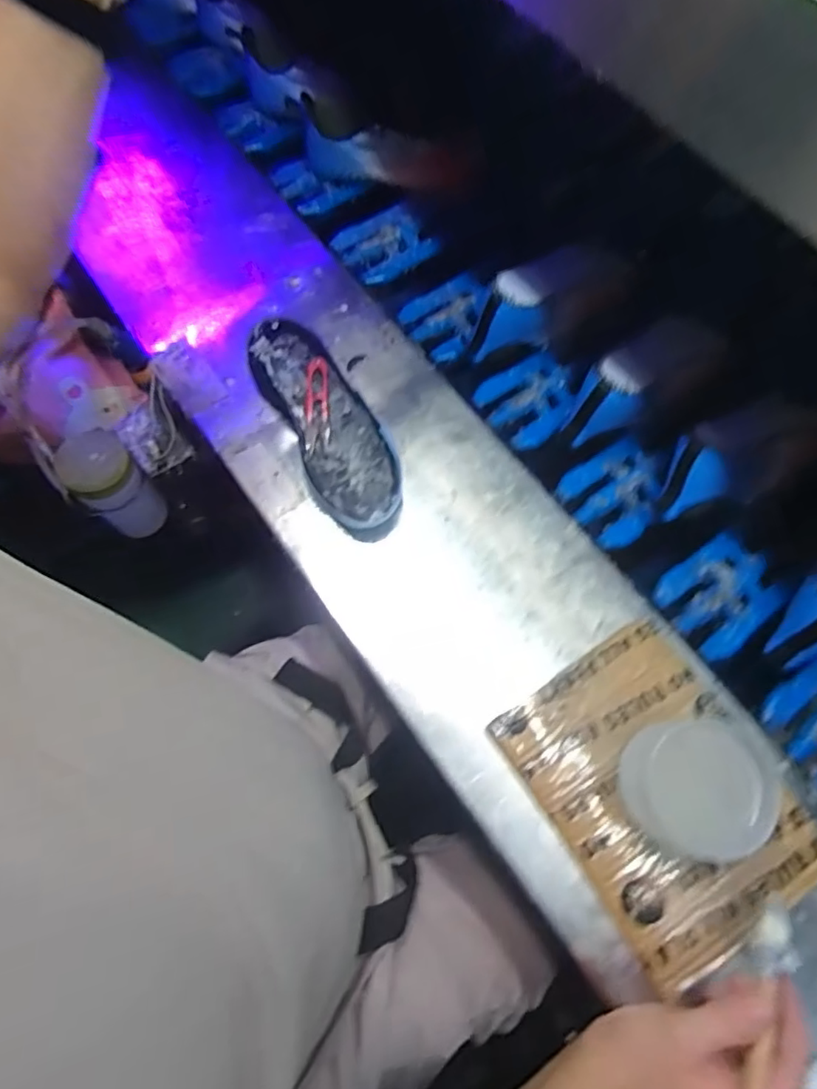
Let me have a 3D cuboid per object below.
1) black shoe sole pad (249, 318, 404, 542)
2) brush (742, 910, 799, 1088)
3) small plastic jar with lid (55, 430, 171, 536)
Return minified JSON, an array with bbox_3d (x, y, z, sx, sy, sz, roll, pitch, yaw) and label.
[{"bbox_3d":[-0.077,-0.116,0.585,0.094,0.048,0.242,-26,72,-7],"label":"black shoe sole pad"},{"bbox_3d":[0.216,0.311,0.362,0.033,0.017,0.173,35,46,12],"label":"brush"},{"bbox_3d":[-0.340,-0.068,0.688,0.067,0.145,0.071,0,71,1],"label":"small plastic jar with lid"}]

